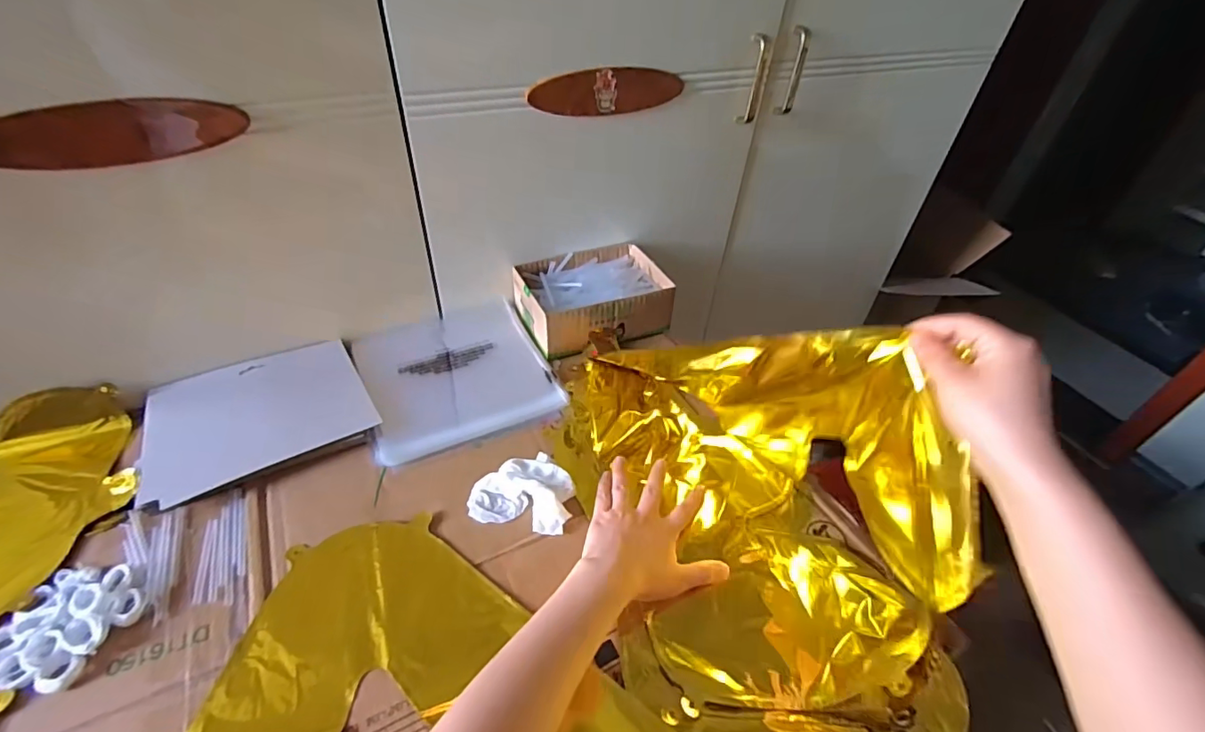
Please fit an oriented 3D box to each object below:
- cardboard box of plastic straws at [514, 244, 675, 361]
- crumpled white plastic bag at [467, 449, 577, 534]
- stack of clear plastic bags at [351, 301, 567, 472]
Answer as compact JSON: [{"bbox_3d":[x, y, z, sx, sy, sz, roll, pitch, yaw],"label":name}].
[{"bbox_3d":[-0.012,-0.094,0.707,0.192,0.061,0.135,-17,47,-22],"label":"cardboard box of plastic straws"},{"bbox_3d":[-0.074,0.113,0.501,0.093,0.027,0.076,9,43,4],"label":"crumpled white plastic bag"},{"bbox_3d":[-0.176,0.006,0.633,0.204,0.024,0.220,-16,47,-21],"label":"stack of clear plastic bags"}]

